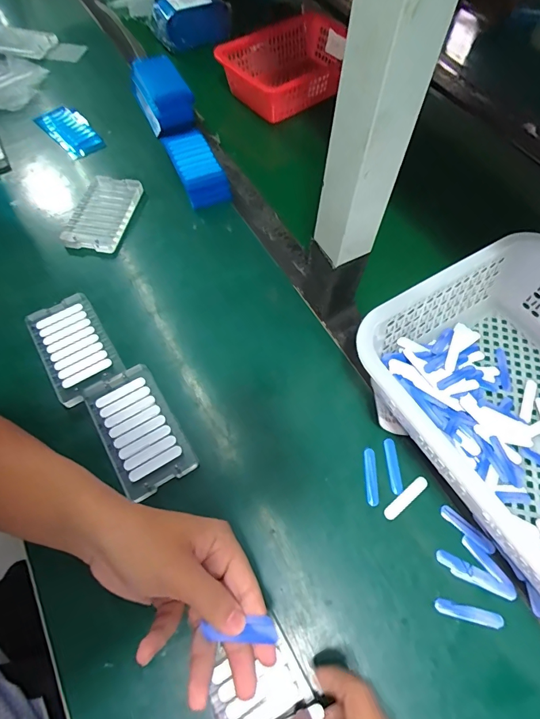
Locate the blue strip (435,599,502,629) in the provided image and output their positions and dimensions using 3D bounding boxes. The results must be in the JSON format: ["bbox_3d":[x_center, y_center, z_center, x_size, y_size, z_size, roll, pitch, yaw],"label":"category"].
[{"bbox_3d":[0.160,0.203,0.318,0.051,0.004,0.011,13,63,6],"label":"blue strip"}]

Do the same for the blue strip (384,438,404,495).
[{"bbox_3d":[0.117,0.100,0.373,0.011,0.004,0.050,-3,63,-2],"label":"blue strip"}]

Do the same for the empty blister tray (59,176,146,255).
[{"bbox_3d":[-0.220,-0.188,0.519,0.068,0.022,0.114,10,63,4],"label":"empty blister tray"}]

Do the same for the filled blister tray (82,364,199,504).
[{"bbox_3d":[-0.127,0.066,0.383,0.067,0.010,0.123,-30,67,-15],"label":"filled blister tray"}]

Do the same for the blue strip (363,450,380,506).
[{"bbox_3d":[0.094,0.108,0.366,0.012,0.004,0.051,1,63,0],"label":"blue strip"}]

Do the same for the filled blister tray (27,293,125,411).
[{"bbox_3d":[-0.208,-0.014,0.423,0.068,0.012,0.118,-31,67,-16],"label":"filled blister tray"}]

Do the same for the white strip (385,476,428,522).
[{"bbox_3d":[0.123,0.125,0.358,0.051,0.004,0.011,-35,68,-17],"label":"white strip"}]

